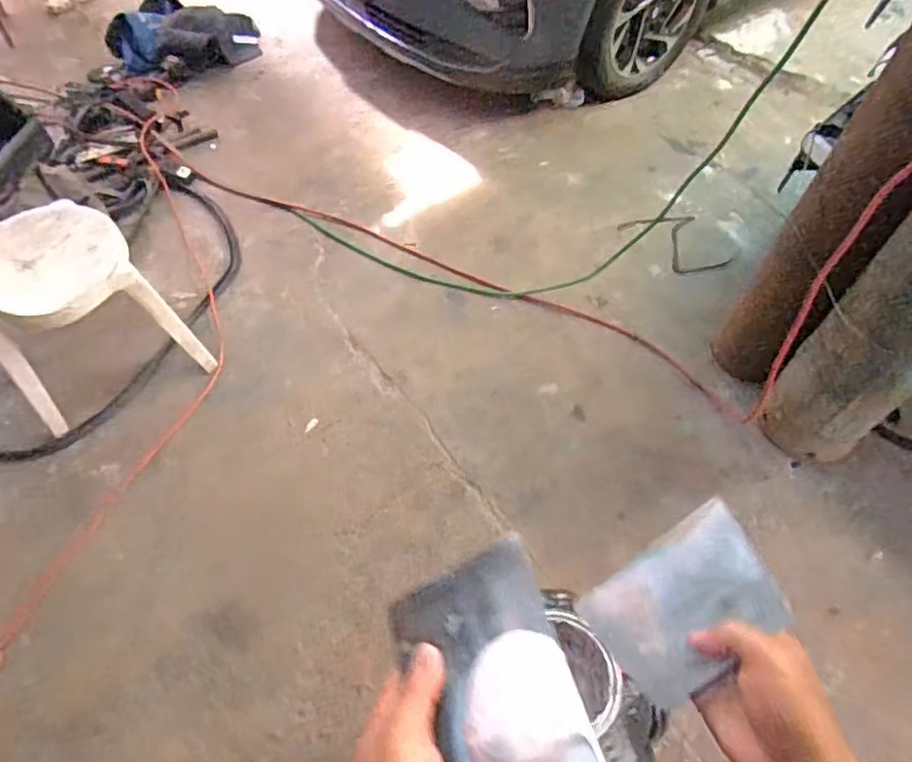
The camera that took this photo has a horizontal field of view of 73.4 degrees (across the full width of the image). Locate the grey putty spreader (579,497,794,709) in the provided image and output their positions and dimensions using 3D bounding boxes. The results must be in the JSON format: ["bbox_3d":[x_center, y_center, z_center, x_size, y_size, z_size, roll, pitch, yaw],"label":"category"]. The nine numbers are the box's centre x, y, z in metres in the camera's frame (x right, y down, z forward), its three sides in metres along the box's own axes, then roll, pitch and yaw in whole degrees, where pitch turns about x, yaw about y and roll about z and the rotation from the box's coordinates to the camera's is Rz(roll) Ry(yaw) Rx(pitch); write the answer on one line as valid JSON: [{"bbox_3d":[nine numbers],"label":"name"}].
[{"bbox_3d":[0.170,0.166,0.453,0.134,0.012,0.095,-43,51,12],"label":"grey putty spreader"}]

